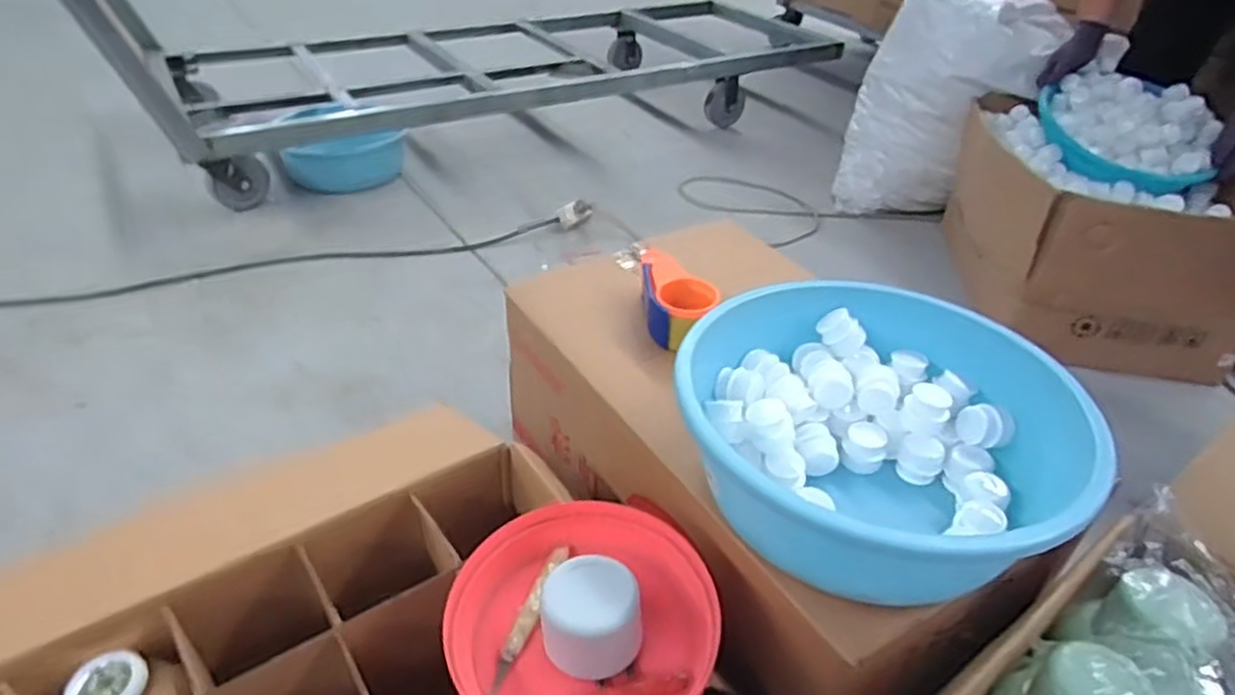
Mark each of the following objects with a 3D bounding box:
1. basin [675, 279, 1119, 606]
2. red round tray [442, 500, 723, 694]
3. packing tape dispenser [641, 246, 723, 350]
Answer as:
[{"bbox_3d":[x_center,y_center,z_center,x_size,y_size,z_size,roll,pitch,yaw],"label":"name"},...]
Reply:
[{"bbox_3d":[0.239,0.090,0.715,0.363,0.150,0.319,14,37,14],"label":"basin"},{"bbox_3d":[-0.028,0.236,0.651,0.225,0.077,0.208,2,36,-2],"label":"red round tray"},{"bbox_3d":[0.079,-0.065,0.963,0.088,0.069,0.156,-2,37,-8],"label":"packing tape dispenser"}]

